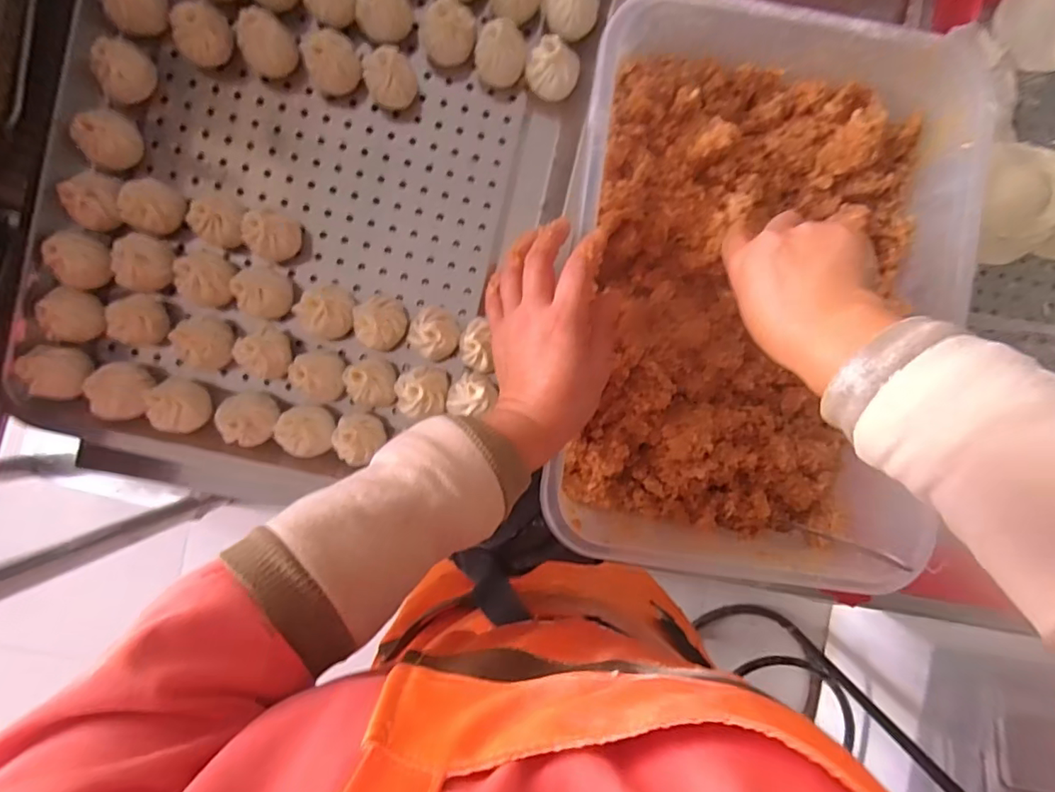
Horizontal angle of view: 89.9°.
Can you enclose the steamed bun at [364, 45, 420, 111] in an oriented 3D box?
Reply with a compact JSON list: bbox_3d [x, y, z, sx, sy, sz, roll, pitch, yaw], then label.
[{"bbox_3d":[-0.100,-0.237,0.397,0.039,0.040,0.037,0,92,-2],"label":"steamed bun"}]

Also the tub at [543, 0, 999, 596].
[{"bbox_3d":[0.166,-0.063,0.393,0.269,0.079,0.388,5,91,-2],"label":"tub"}]

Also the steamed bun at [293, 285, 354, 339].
[{"bbox_3d":[-0.150,-0.063,0.397,0.040,0.040,0.039,0,92,-2],"label":"steamed bun"}]

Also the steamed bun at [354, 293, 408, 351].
[{"bbox_3d":[-0.108,-0.056,0.395,0.033,0.046,0.043,1,92,-2],"label":"steamed bun"}]

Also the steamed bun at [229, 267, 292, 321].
[{"bbox_3d":[-0.199,-0.078,0.393,0.037,0.041,0.037,0,92,-2],"label":"steamed bun"}]

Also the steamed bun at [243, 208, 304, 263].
[{"bbox_3d":[-0.189,-0.118,0.393,0.030,0.043,0.035,27,91,-3],"label":"steamed bun"}]

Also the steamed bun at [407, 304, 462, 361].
[{"bbox_3d":[-0.068,-0.047,0.399,0.035,0.043,0.037,0,92,-2],"label":"steamed bun"}]

